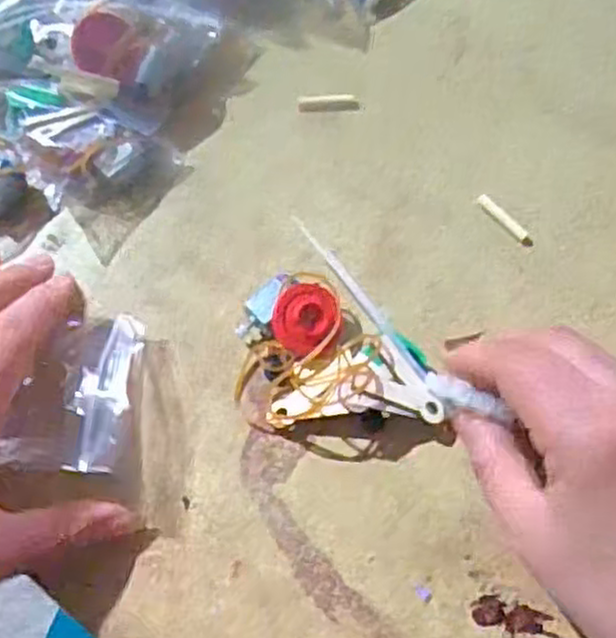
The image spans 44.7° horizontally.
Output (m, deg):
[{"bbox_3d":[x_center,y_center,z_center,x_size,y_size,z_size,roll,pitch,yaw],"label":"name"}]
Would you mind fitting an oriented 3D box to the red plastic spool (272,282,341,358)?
[{"bbox_3d":[0.000,0.001,0.344,0.030,0.016,0.033,0,69,-1],"label":"red plastic spool"}]

